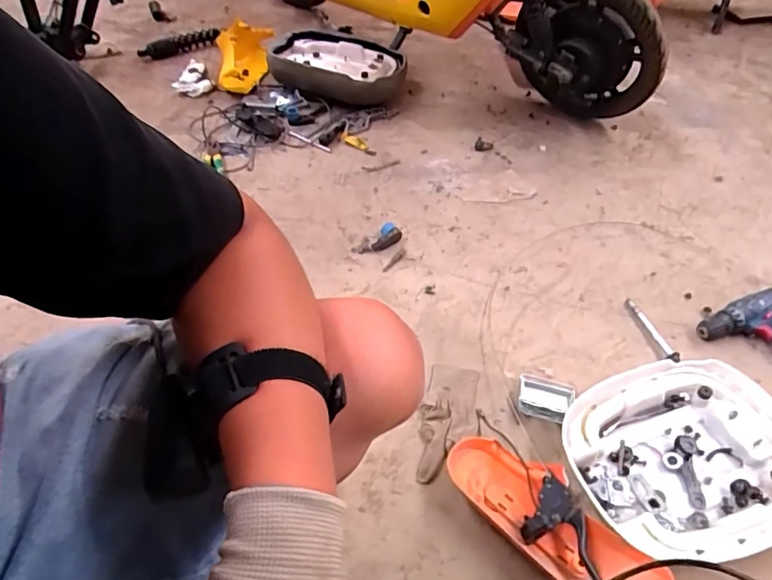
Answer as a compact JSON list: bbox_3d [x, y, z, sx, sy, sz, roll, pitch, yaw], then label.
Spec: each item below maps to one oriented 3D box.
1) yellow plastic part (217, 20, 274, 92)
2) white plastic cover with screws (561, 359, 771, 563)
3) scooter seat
[{"bbox_3d":[-0.403,-0.680,1.486,0.115,0.130,0.266,4,47,-1],"label":"yellow plastic part"},{"bbox_3d":[0.456,0.247,0.783,0.374,0.044,0.276,-11,50,-14],"label":"white plastic cover with screws"},{"bbox_3d":[-0.141,-0.635,1.492,0.397,0.107,0.285,20,49,13],"label":"scooter seat"}]

